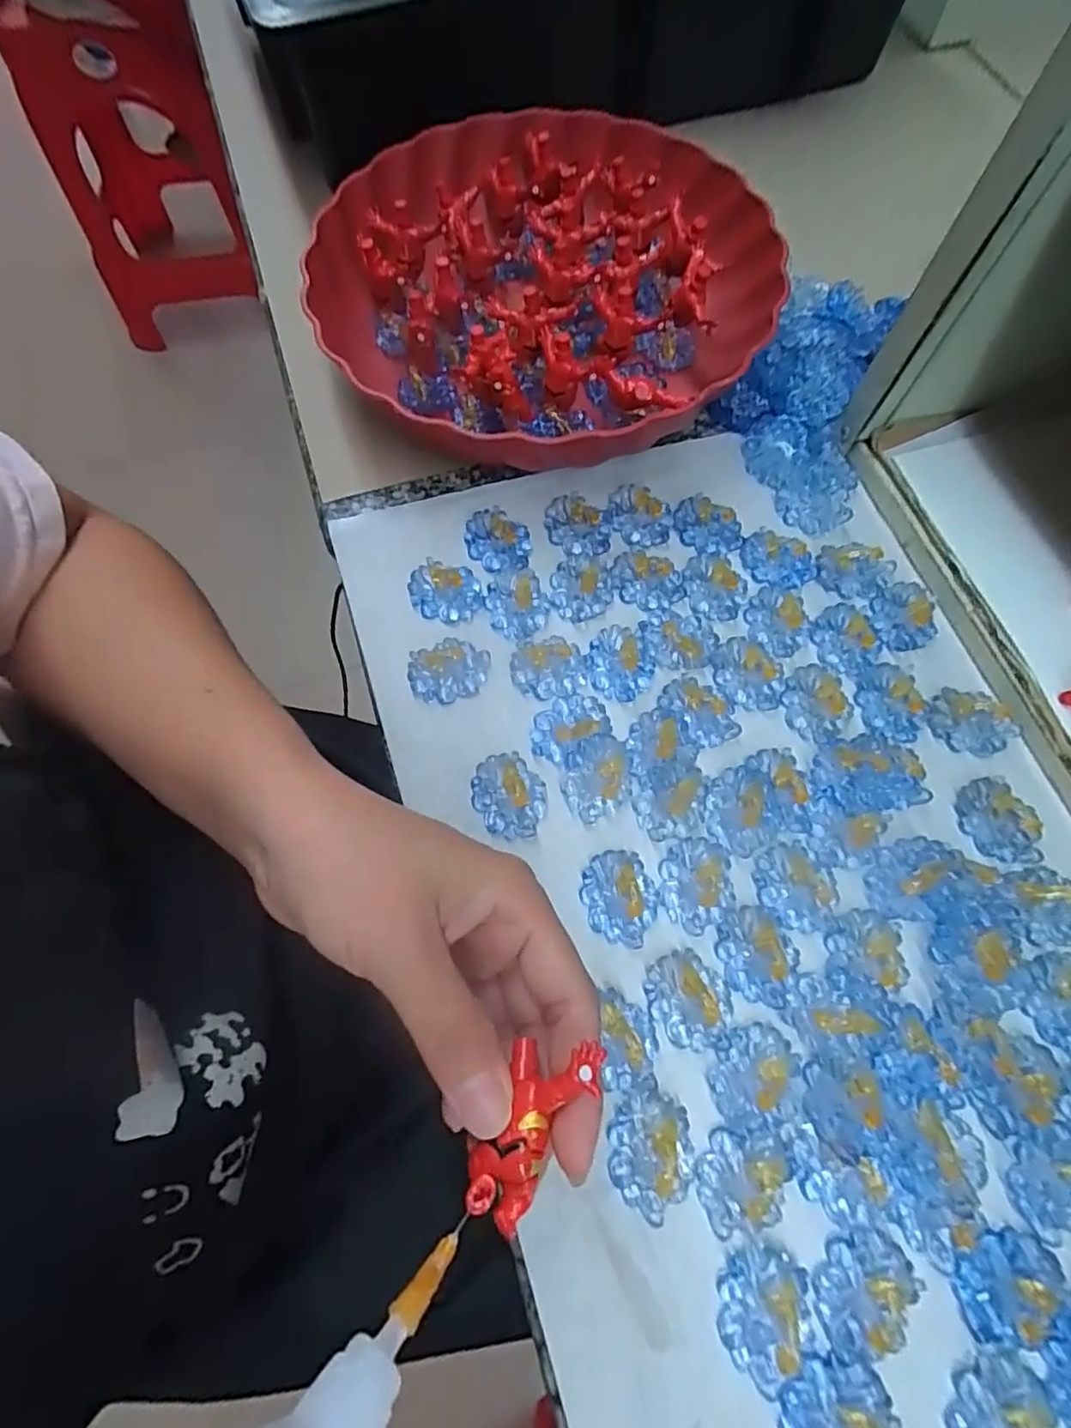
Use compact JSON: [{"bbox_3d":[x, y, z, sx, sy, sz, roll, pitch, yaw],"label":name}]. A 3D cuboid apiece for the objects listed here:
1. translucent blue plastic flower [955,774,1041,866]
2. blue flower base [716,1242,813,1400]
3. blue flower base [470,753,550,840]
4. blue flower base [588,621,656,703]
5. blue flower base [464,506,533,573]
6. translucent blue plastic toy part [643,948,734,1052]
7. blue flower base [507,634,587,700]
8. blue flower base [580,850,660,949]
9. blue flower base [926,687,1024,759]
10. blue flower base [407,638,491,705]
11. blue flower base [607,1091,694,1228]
[{"bbox_3d":[0.200,0.046,0.261,0.029,0.006,0.036,-1,71,2],"label":"translucent blue plastic flower"},{"bbox_3d":[0.078,0.204,0.203,0.030,0.005,0.039,3,71,3],"label":"blue flower base"},{"bbox_3d":[-0.012,0.036,0.266,0.030,0.004,0.036,-41,75,-11],"label":"blue flower base"},{"bbox_3d":[0.042,-0.025,0.286,0.031,0.004,0.037,-5,71,0],"label":"blue flower base"},{"bbox_3d":[-0.019,-0.088,0.308,0.035,0.008,0.029,26,74,10],"label":"blue flower base"},{"bbox_3d":[0.061,0.111,0.234,0.029,0.012,0.035,-35,73,-9],"label":"translucent blue plastic toy part"},{"bbox_3d":[0.005,-0.023,0.284,0.034,0.008,0.030,-7,71,0],"label":"blue flower base"},{"bbox_3d":[0.035,0.076,0.249,0.030,0.011,0.037,-18,71,-4],"label":"blue flower base"},{"bbox_3d":[0.197,0.004,0.271,0.029,0.013,0.035,-39,83,0],"label":"blue flower base"},{"bbox_3d":[-0.041,-0.022,0.285,0.038,0.009,0.030,-16,71,-3],"label":"blue flower base"},{"bbox_3d":[0.042,0.161,0.220,0.030,0.005,0.038,-7,71,0],"label":"blue flower base"}]

